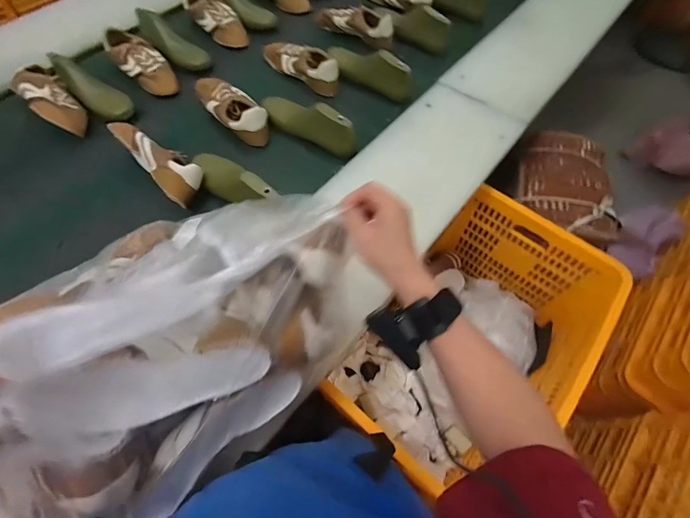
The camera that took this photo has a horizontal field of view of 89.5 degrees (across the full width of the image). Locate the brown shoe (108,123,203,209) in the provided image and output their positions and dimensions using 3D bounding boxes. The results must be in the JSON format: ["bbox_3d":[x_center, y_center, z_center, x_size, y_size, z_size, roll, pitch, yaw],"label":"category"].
[{"bbox_3d":[-0.381,-0.207,0.719,0.083,0.082,0.235,-40,68,-19],"label":"brown shoe"}]

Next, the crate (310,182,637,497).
[{"bbox_3d":[0.295,0.167,0.824,0.390,0.309,0.563,34,68,18],"label":"crate"}]

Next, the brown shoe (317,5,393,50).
[{"bbox_3d":[0.028,-0.677,1.014,0.242,0.079,0.078,32,67,17],"label":"brown shoe"}]

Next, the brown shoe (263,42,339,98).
[{"bbox_3d":[-0.109,-0.525,0.934,0.255,0.068,0.104,36,68,18],"label":"brown shoe"}]

